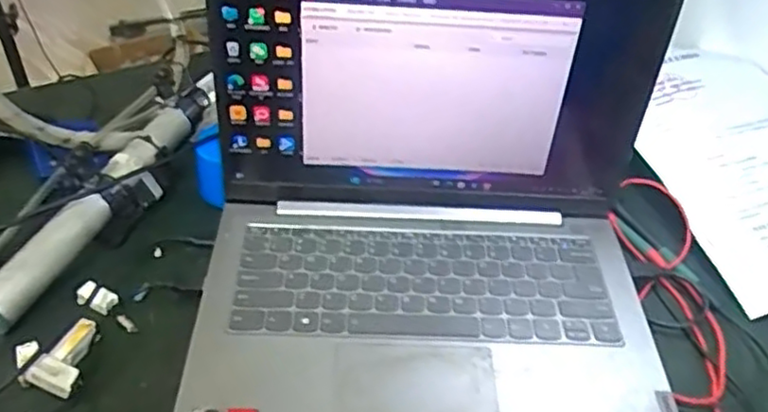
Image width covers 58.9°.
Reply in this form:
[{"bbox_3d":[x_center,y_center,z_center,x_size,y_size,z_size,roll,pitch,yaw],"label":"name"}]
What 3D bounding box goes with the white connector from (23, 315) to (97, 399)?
[{"bbox_3d":[-0.205,0.098,0.447,0.023,0.018,0.055,19,45,16],"label":"white connector"}]

